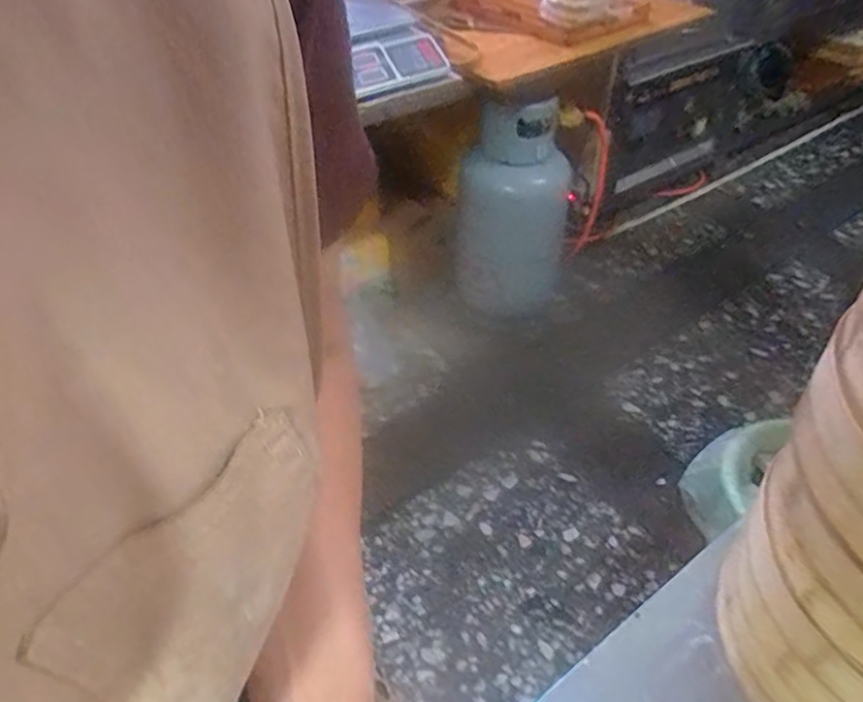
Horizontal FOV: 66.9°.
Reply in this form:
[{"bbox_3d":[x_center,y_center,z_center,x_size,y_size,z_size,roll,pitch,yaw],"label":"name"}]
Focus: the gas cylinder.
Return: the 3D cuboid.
[{"bbox_3d":[0.215,-0.388,1.786,0.296,0.590,0.248,2,42,4],"label":"gas cylinder"}]

